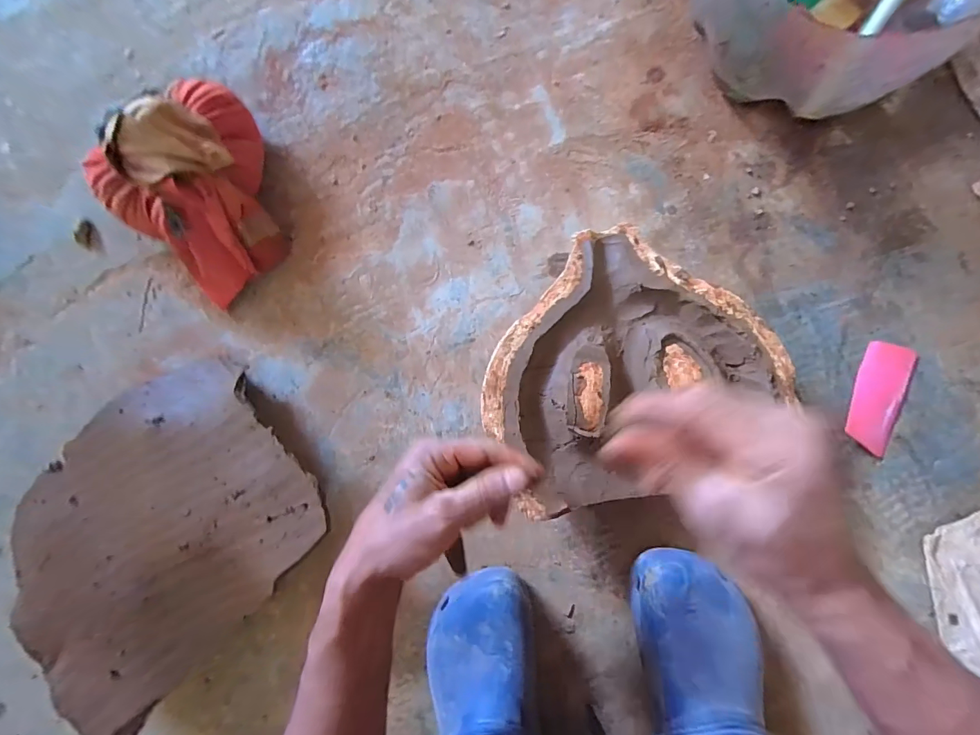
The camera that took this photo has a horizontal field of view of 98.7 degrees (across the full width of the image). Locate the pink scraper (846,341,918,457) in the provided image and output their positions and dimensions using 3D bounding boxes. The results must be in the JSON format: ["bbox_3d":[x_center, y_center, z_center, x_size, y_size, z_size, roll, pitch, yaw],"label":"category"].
[{"bbox_3d":[0.393,0.030,0.424,0.047,0.005,0.109,19,90,7],"label":"pink scraper"}]

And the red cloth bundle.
[{"bbox_3d":[-0.302,-0.185,0.434,0.171,0.138,0.160,-43,84,3],"label":"red cloth bundle"}]

